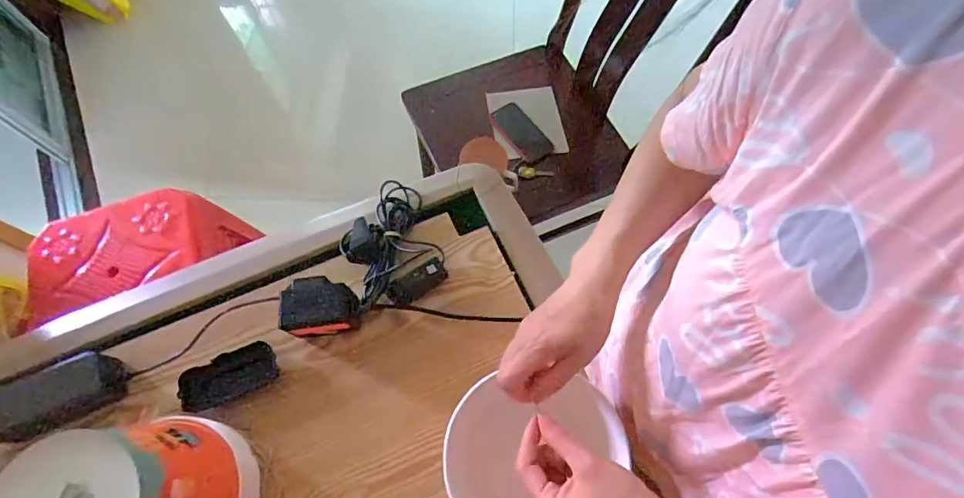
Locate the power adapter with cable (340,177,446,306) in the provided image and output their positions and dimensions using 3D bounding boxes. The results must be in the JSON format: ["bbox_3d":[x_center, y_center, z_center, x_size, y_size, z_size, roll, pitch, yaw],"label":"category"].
[{"bbox_3d":[-0.123,-0.011,0.633,0.118,0.044,0.183,-20,68,-7],"label":"power adapter with cable"}]

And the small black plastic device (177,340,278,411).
[{"bbox_3d":[-0.301,0.152,0.572,0.104,0.031,0.050,-26,69,-9],"label":"small black plastic device"}]

